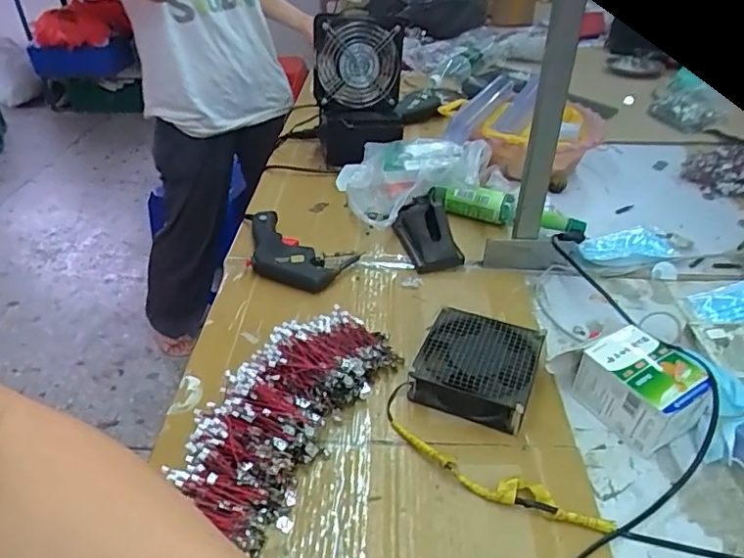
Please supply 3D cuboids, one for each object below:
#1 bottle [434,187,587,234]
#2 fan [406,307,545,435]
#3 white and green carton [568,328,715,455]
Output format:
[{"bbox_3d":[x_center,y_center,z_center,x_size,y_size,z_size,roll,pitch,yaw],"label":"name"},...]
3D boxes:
[{"bbox_3d":[0.203,-0.102,0.837,0.222,0.059,0.052,10,38,14],"label":"bottle"},{"bbox_3d":[0.112,0.095,0.597,0.117,0.041,0.118,15,40,20],"label":"fan"},{"bbox_3d":[0.269,0.108,0.564,0.085,0.068,0.103,-19,41,-23],"label":"white and green carton"}]

